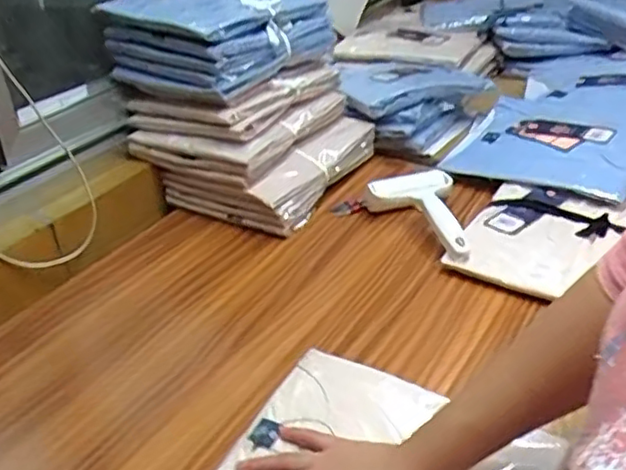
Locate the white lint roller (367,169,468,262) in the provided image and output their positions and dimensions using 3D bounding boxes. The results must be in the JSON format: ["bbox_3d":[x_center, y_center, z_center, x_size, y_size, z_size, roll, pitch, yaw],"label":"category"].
[{"bbox_3d":[0.133,-0.023,0.838,0.112,0.052,0.187,-3,32,2],"label":"white lint roller"}]

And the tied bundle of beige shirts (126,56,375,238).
[{"bbox_3d":[-0.083,-0.150,0.956,0.256,0.167,0.262,16,38,29],"label":"tied bundle of beige shirts"}]

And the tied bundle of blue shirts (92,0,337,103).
[{"bbox_3d":[-0.128,-0.296,0.921,0.202,0.103,0.260,18,39,31],"label":"tied bundle of blue shirts"}]

